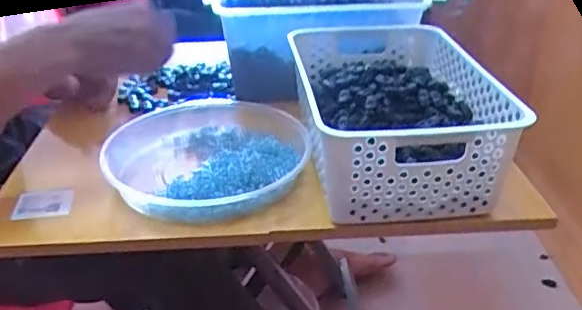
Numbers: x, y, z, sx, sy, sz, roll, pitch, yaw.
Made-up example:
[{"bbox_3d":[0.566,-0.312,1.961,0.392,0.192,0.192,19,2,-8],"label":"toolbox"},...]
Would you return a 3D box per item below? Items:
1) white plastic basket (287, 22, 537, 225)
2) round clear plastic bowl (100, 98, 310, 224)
[{"bbox_3d":[0.112,-0.051,0.652,0.197,0.115,0.299,-4,29,-5],"label":"white plastic basket"},{"bbox_3d":[-0.098,-0.001,0.670,0.219,0.056,0.254,-8,29,-12],"label":"round clear plastic bowl"}]

